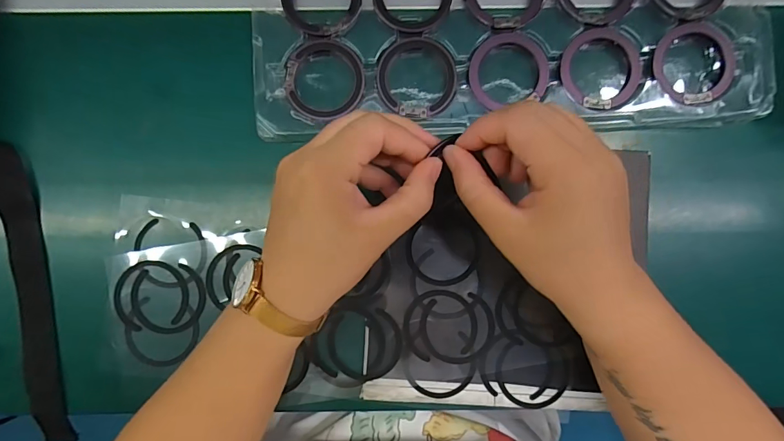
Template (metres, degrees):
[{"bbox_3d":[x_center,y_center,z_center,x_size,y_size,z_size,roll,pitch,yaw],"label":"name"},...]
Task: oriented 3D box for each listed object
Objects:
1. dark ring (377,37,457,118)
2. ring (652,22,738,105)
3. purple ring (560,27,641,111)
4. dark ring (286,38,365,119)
[{"bbox_3d":[0.018,-0.104,0.304,0.056,0.004,0.058,0,91,0],"label":"dark ring"},{"bbox_3d":[0.219,-0.114,0.302,0.058,0.004,0.055,0,91,0],"label":"ring"},{"bbox_3d":[0.153,-0.110,0.306,0.057,0.004,0.058,0,91,0],"label":"purple ring"},{"bbox_3d":[-0.049,-0.103,0.304,0.056,0.004,0.057,0,91,0],"label":"dark ring"}]

